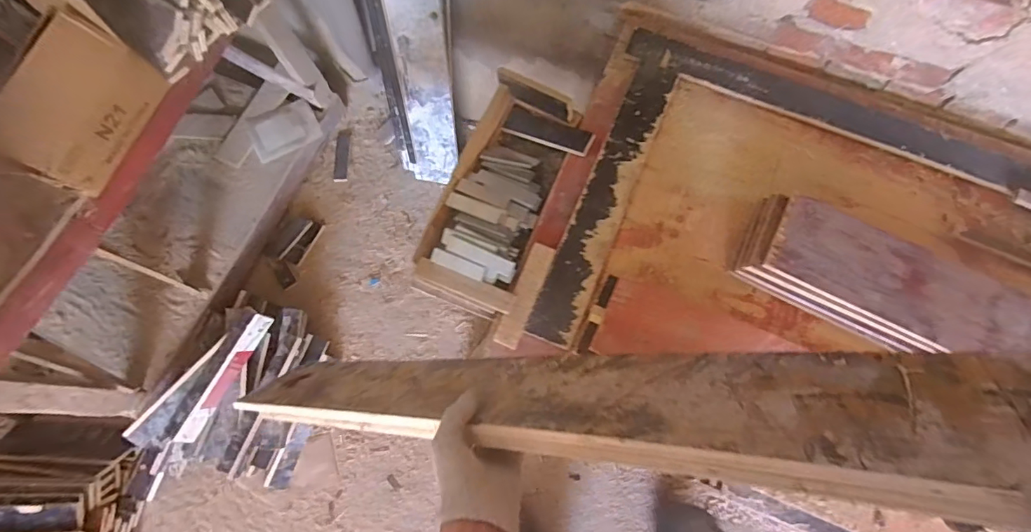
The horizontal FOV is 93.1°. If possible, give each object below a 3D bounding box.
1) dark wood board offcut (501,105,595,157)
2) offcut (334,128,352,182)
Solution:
[{"bbox_3d":[0.064,-0.268,0.961,0.184,0.015,0.056,23,95,21],"label":"dark wood board offcut"},{"bbox_3d":[-0.600,-0.382,1.689,0.051,0.021,0.194,-1,72,0],"label":"offcut"}]

